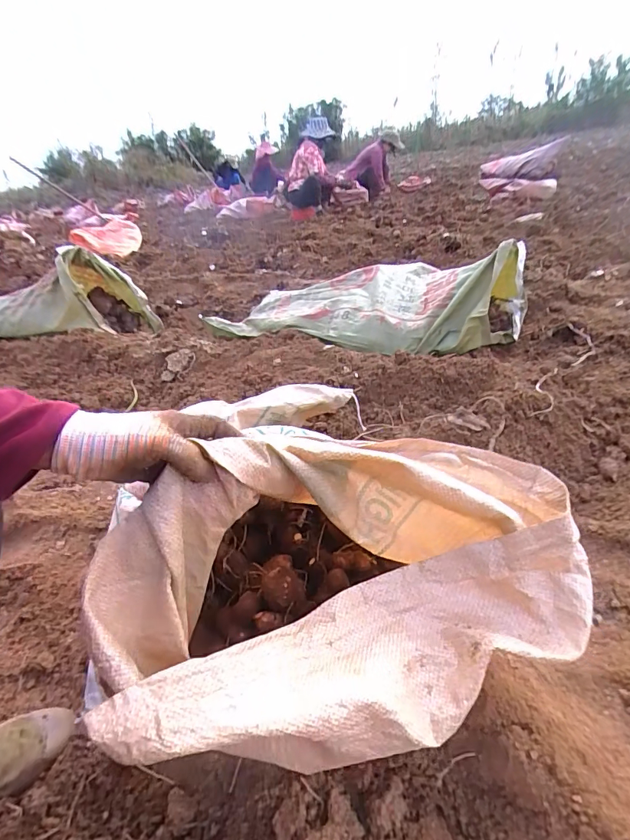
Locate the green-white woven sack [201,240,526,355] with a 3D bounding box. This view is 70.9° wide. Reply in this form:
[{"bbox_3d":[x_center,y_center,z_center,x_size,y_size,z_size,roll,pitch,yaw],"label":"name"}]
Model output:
[{"bbox_3d":[0.153,-0.383,1.401,0.970,0.210,0.362,1,33,18],"label":"green-white woven sack"}]

